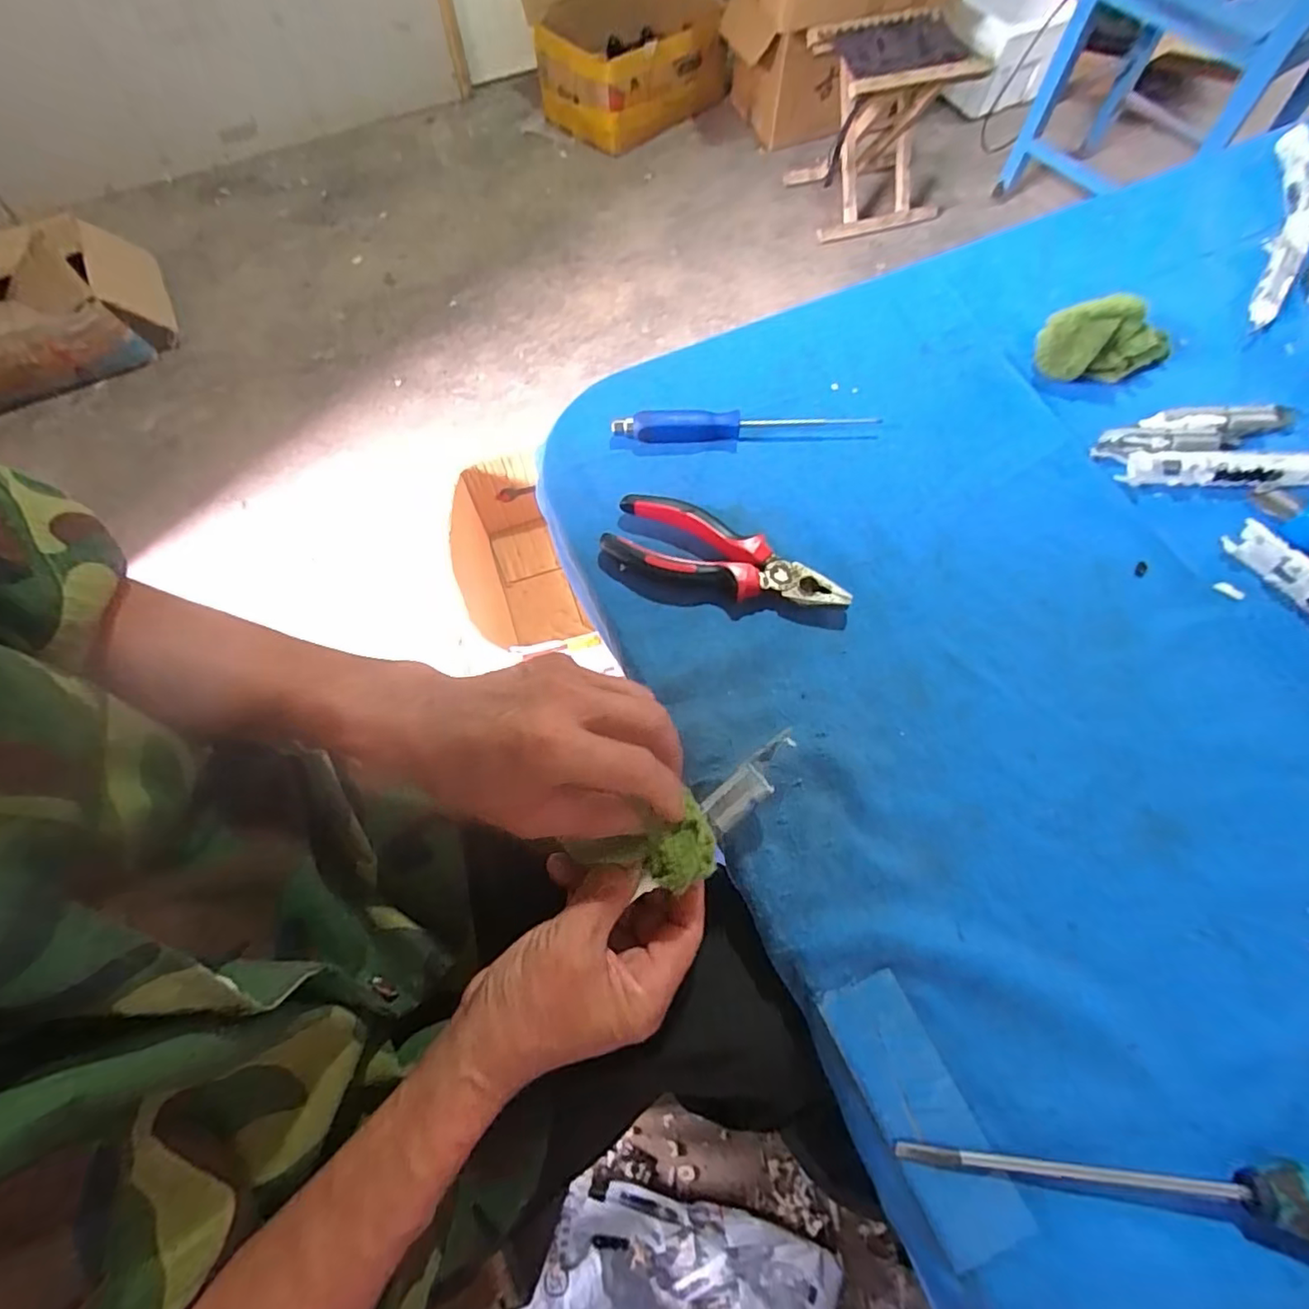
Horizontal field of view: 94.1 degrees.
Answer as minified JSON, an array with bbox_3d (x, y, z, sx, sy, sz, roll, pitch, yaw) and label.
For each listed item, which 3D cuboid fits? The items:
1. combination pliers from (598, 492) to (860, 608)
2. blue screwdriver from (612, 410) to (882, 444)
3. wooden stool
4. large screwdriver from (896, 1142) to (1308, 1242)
[{"bbox_3d":[0.042,-0.056,0.396,0.155,0.021,0.057,27,69,11],"label":"combination pliers"},{"bbox_3d":[0.067,-0.169,0.446,0.192,0.016,0.018,-3,66,-1],"label":"blue screwdriver"},{"bbox_3d":[0.533,-1.261,1.457,0.326,0.311,0.313,-8,67,-3],"label":"wooden stool"},{"bbox_3d":[0.239,0.233,0.262,0.250,0.029,0.029,3,66,1],"label":"large screwdriver"}]

